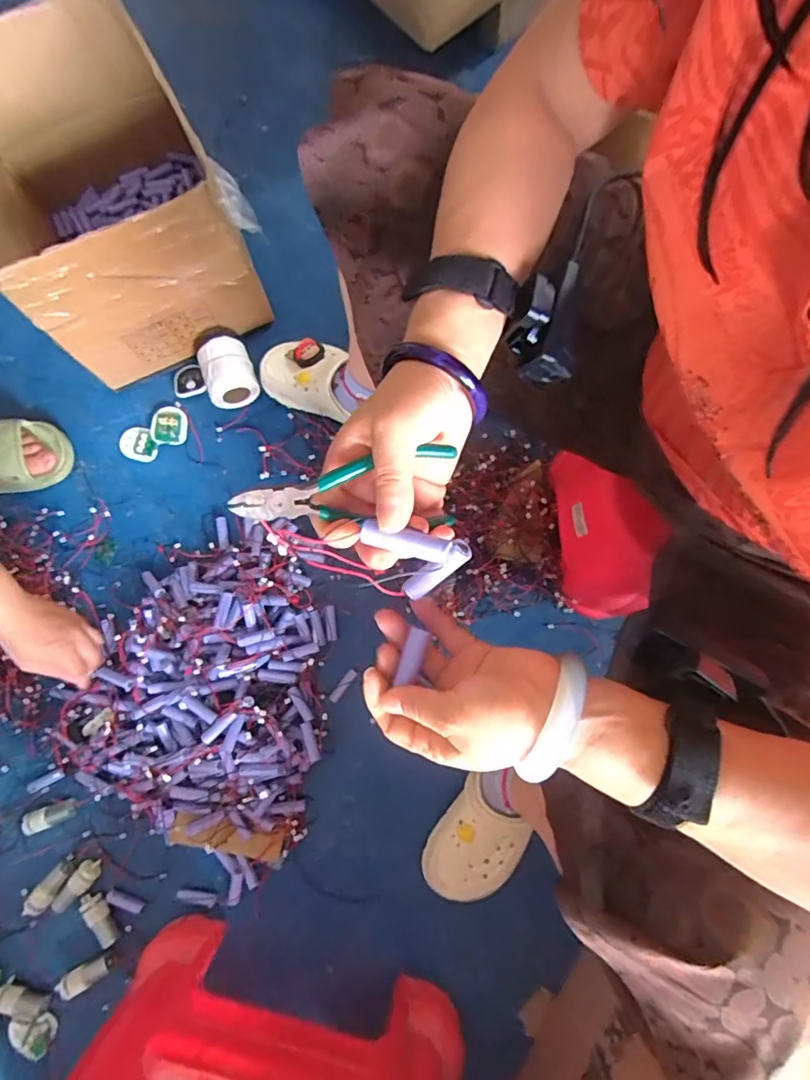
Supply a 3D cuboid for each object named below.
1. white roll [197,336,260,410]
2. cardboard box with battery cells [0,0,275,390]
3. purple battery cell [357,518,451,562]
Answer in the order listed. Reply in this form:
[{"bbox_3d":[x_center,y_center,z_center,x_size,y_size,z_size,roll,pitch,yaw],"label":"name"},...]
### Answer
[{"bbox_3d":[-0.260,-0.246,0.780,0.071,0.074,0.077,-19,81,-4],"label":"white roll"},{"bbox_3d":[-0.413,-0.472,0.732,0.274,0.266,0.384,-27,81,-5],"label":"cardboard box with battery cells"},{"bbox_3d":[0.000,0.000,0.287,0.048,0.011,0.014,14,80,10],"label":"purple battery cell"}]

